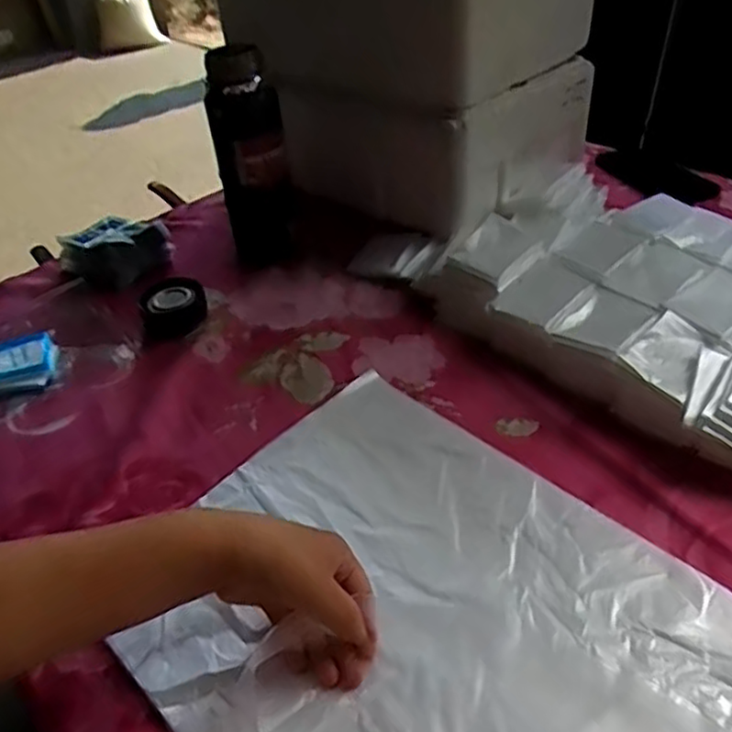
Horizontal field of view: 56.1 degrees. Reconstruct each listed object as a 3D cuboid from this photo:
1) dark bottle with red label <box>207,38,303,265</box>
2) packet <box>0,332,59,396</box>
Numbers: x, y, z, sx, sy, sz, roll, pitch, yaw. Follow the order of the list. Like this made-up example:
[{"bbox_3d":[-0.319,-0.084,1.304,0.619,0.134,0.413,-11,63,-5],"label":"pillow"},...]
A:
[{"bbox_3d":[-0.123,-0.214,0.763,0.080,0.247,0.072,-9,39,-7],"label":"dark bottle with red label"},{"bbox_3d":[-0.362,0.002,0.686,0.097,0.028,0.063,-12,38,-7],"label":"packet"}]

